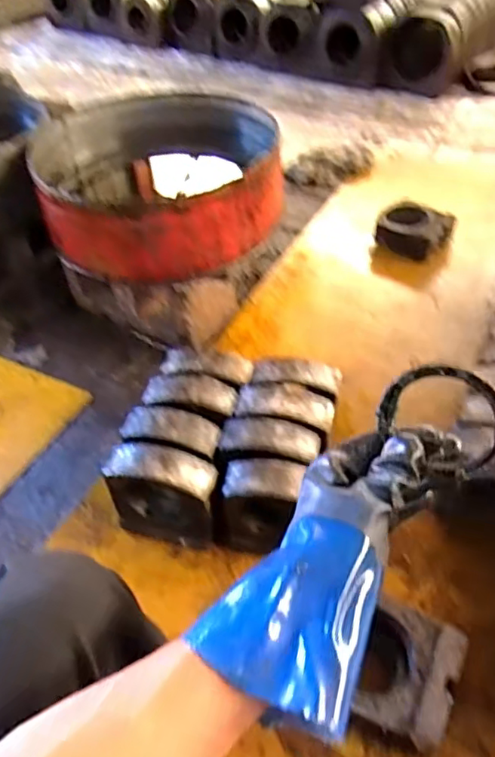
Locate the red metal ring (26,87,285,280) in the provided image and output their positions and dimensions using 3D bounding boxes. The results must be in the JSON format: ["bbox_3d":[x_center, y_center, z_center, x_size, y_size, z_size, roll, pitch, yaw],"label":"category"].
[{"bbox_3d":[-0.210,-0.472,1.352,0.529,0.185,0.562,-2,46,2],"label":"red metal ring"}]

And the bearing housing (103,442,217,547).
[{"bbox_3d":[-0.140,0.201,0.981,0.175,0.185,0.079,8,47,9],"label":"bearing housing"}]

